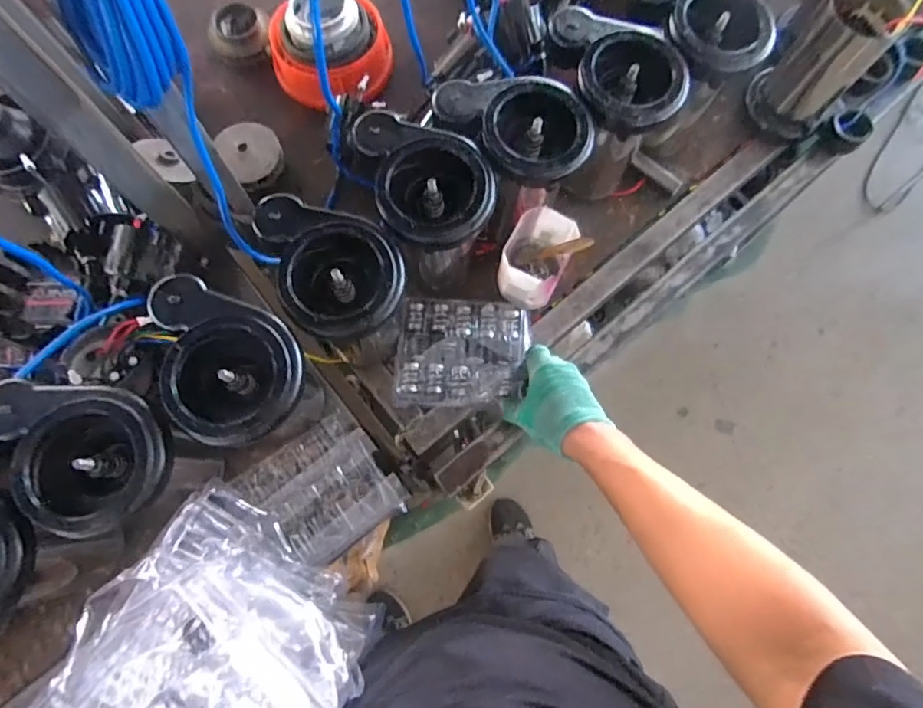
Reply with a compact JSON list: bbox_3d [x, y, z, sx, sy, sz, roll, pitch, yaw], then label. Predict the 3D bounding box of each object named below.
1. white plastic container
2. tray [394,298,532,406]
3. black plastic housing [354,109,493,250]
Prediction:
[{"bbox_3d":[0.090,-0.111,0.634,0.077,0.097,0.102,26,78,6],"label":"white plastic container"},{"bbox_3d":[0.002,-0.005,0.617,0.158,0.029,0.131,1,77,0],"label":"tray"},{"bbox_3d":[-0.036,-0.187,0.526,0.114,0.044,0.156,-20,78,-5],"label":"black plastic housing"}]

